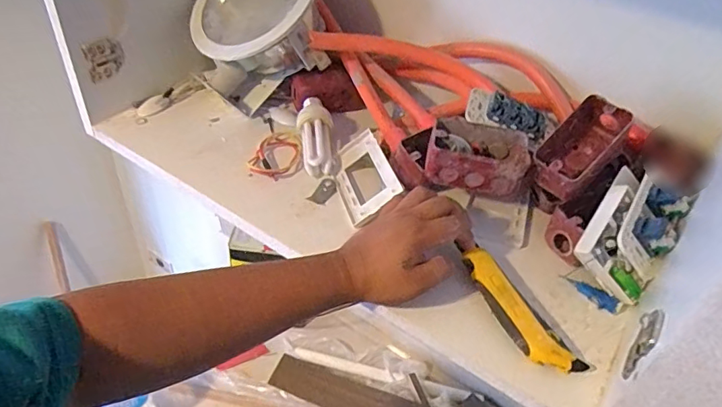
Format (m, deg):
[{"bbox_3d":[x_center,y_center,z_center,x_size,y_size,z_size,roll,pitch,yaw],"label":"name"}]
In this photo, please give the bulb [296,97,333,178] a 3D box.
[{"bbox_3d":[-0.058,-0.088,0.658,0.045,0.035,0.126,-3,42,-11],"label":"bulb"}]

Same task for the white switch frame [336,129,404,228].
[{"bbox_3d":[0.004,-0.031,0.610,0.070,0.012,0.124,-37,44,15],"label":"white switch frame"}]

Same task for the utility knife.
[{"bbox_3d":[0.148,0.099,0.487,0.040,0.023,0.144,-17,51,-25],"label":"utility knife"}]

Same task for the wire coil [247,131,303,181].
[{"bbox_3d":[-0.104,-0.061,0.655,0.054,0.020,0.093,14,42,8],"label":"wire coil"}]

